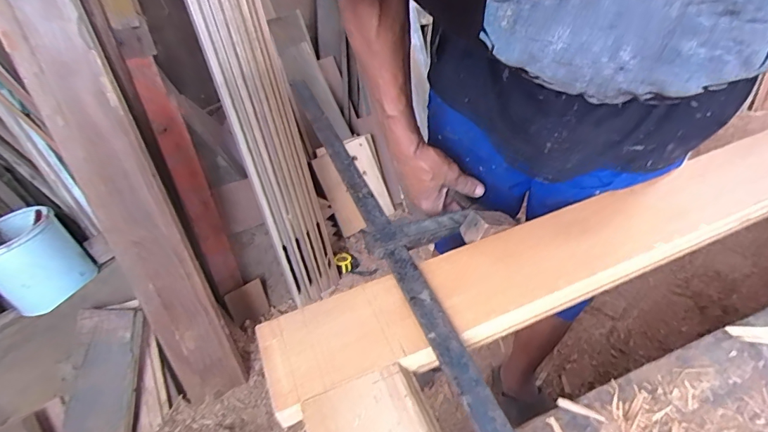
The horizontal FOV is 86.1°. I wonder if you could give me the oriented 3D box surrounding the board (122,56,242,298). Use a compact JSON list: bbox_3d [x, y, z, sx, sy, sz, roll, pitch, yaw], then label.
[{"bbox_3d":[-0.475,-0.075,1.034,0.038,0.621,0.118,-4,28,10],"label":"board"}]

